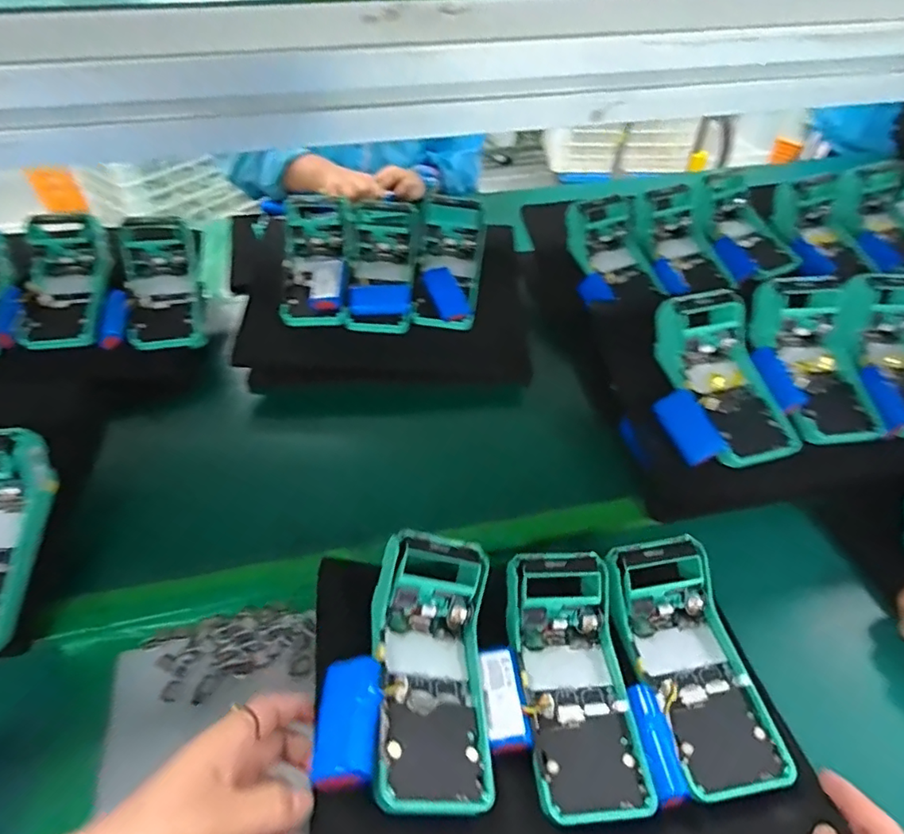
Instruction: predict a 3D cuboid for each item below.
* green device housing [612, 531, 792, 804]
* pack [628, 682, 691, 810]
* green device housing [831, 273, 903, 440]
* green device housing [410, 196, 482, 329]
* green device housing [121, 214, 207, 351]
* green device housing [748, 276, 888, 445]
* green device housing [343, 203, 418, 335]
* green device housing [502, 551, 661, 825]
[{"bbox_3d":[0.178,0.181,0.407,0.087,0.046,0.171,-9,59,-10],"label":"green device housing"},{"bbox_3d":[0.139,0.221,0.363,0.021,0.016,0.071,-3,46,-5],"label":"pack"},{"bbox_3d":[0.454,-0.068,0.540,0.106,0.084,0.154,-2,46,-4],"label":"green device housing"},{"bbox_3d":[-0.004,-0.191,0.671,0.083,0.052,0.172,5,73,3],"label":"green device housing"},{"bbox_3d":[-0.355,-0.160,0.659,0.081,0.056,0.168,-8,83,-9],"label":"green device housing"},{"bbox_3d":[0.362,-0.057,0.543,0.100,0.049,0.175,-7,72,-8],"label":"green device housing"},{"bbox_3d":[-0.086,-0.180,0.649,0.082,0.056,0.166,0,66,-2],"label":"green device housing"},{"bbox_3d":[0.085,0.183,0.383,0.083,0.048,0.170,-2,46,-4],"label":"green device housing"}]

